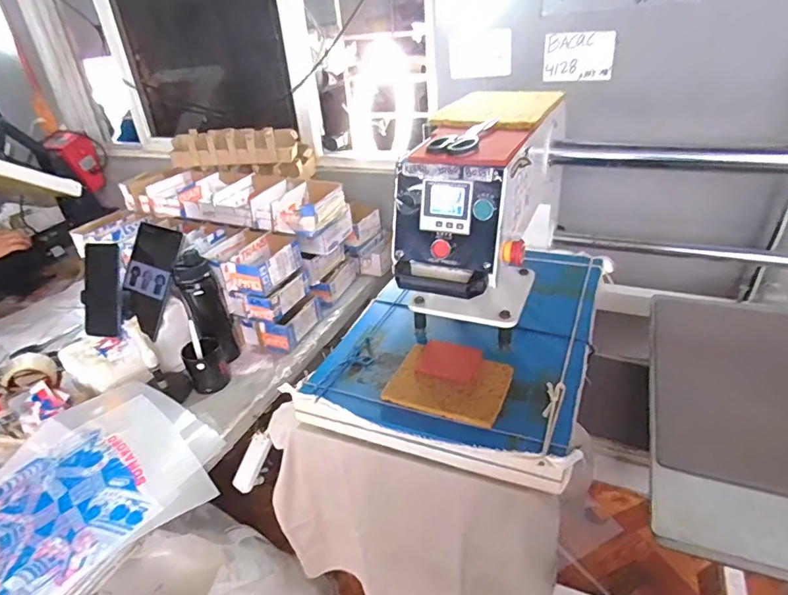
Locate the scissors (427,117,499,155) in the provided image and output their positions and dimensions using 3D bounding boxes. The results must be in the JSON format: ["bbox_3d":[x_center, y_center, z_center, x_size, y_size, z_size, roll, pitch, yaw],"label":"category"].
[{"bbox_3d":[0.109,-0.248,0.758,0.069,0.018,0.204,8,31,18],"label":"scissors"}]

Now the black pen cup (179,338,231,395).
[{"bbox_3d":[-0.419,0.151,1.114,0.082,0.101,0.090,-2,29,1],"label":"black pen cup"}]

